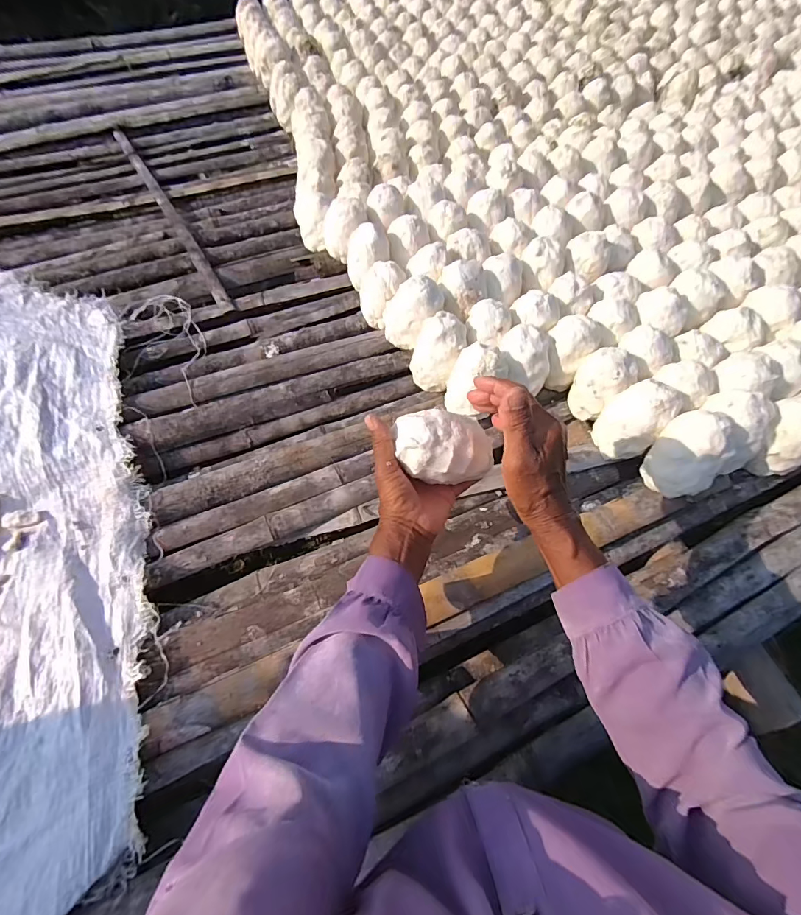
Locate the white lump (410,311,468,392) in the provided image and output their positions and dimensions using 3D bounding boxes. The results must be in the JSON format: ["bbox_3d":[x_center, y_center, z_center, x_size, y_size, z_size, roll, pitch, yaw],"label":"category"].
[{"bbox_3d":[0.058,-0.164,0.687,0.077,0.093,0.086,10,62,5],"label":"white lump"}]

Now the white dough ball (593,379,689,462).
[{"bbox_3d":[0.324,-0.055,0.605,0.095,0.082,0.078,-38,70,-17],"label":"white dough ball"}]

